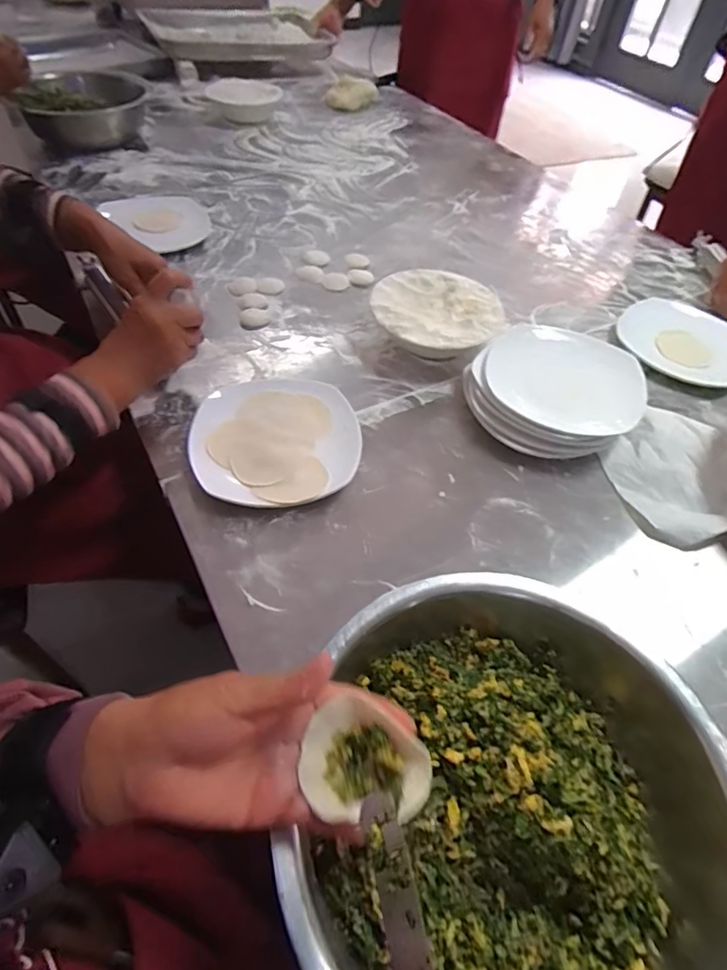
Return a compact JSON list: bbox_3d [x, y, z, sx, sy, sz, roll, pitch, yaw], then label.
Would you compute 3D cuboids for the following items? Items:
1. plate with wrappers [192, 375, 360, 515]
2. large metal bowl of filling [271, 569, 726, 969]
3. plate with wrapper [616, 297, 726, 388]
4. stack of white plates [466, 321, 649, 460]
[{"bbox_3d":[-0.099,-0.055,0.578,0.176,0.024,0.198,-8,53,-10],"label":"plate with wrappers"},{"bbox_3d":[0.123,0.209,0.348,0.308,0.092,0.287,2,52,-2],"label":"large metal bowl of filling"},{"bbox_3d":[0.467,-0.210,0.750,0.178,0.023,0.171,2,52,-2],"label":"plate with wrapper"},{"bbox_3d":[0.218,-0.110,0.611,0.183,0.083,0.152,4,52,-1],"label":"stack of white plates"}]

